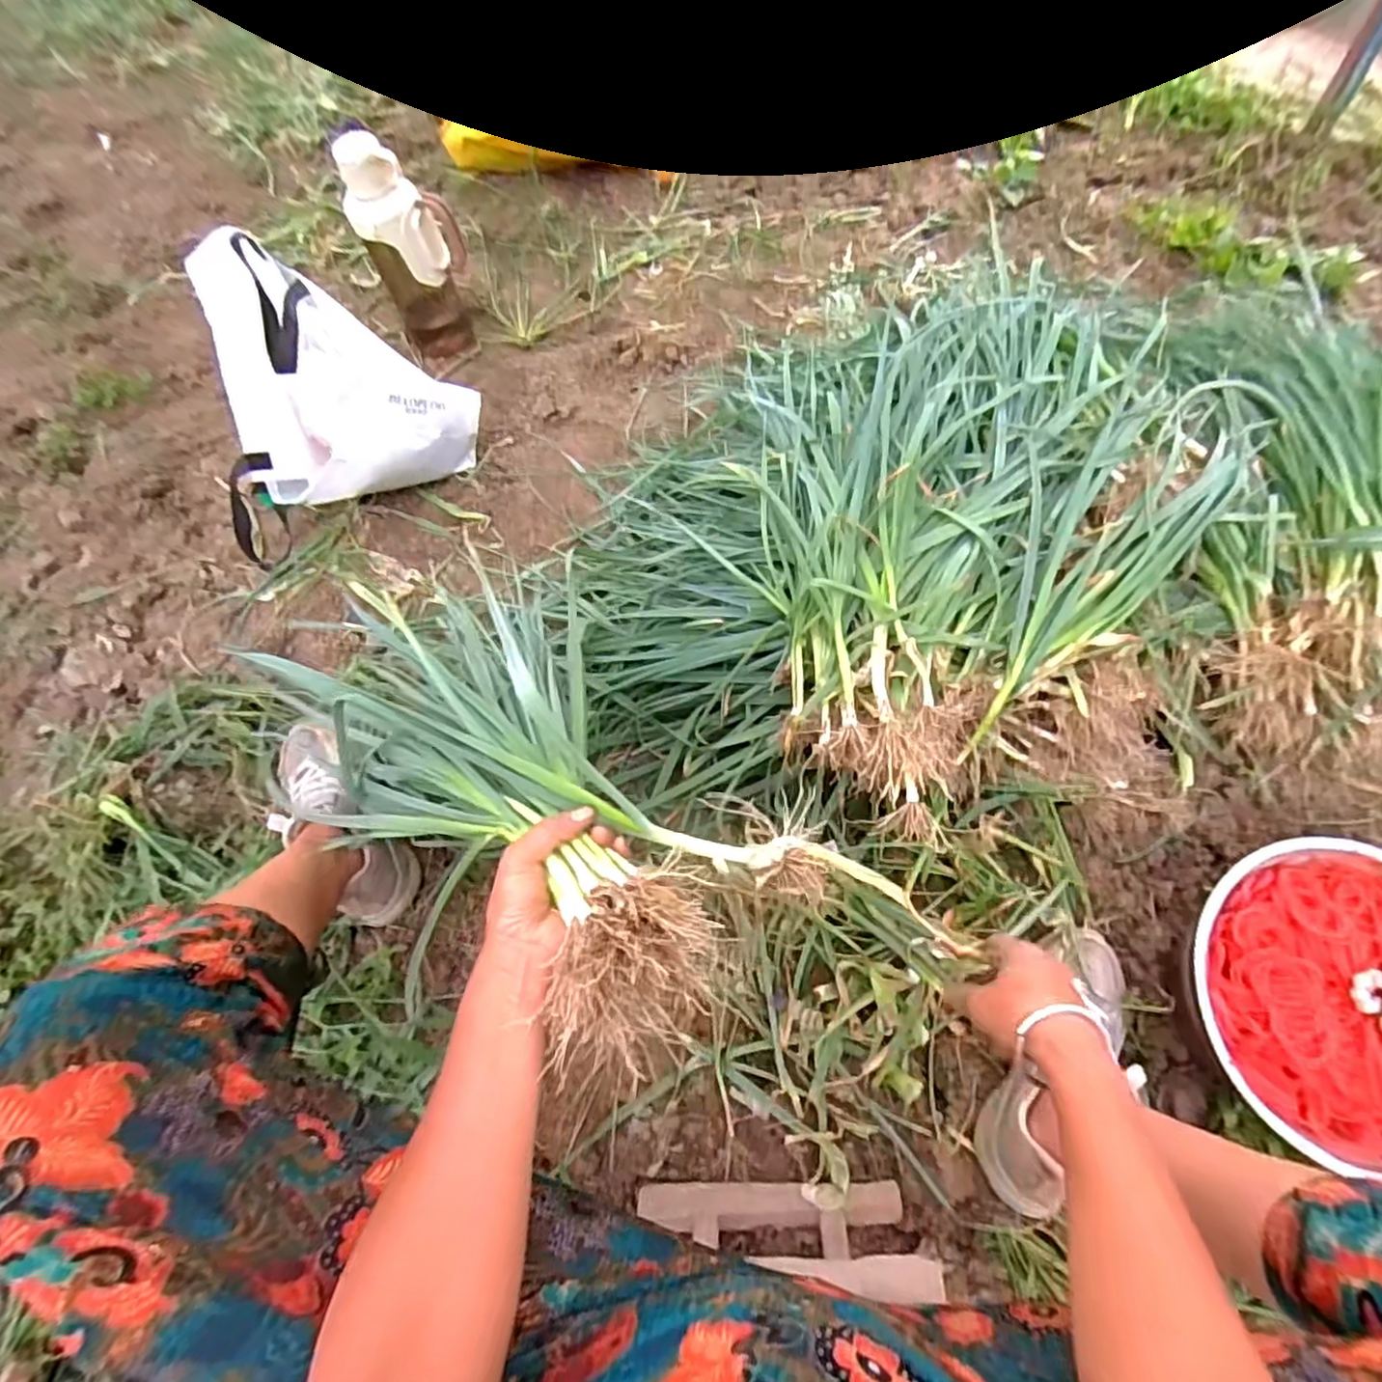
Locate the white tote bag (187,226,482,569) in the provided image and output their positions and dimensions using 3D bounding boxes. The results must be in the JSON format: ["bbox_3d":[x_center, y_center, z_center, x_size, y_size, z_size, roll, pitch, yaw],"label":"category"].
[{"bbox_3d":[-0.477,-0.352,0.866,0.302,0.287,0.241,4,65,5],"label":"white tote bag"}]

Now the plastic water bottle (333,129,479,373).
[{"bbox_3d":[-0.412,-0.659,1.005,0.138,0.284,0.099,-18,65,-6],"label":"plastic water bottle"}]

